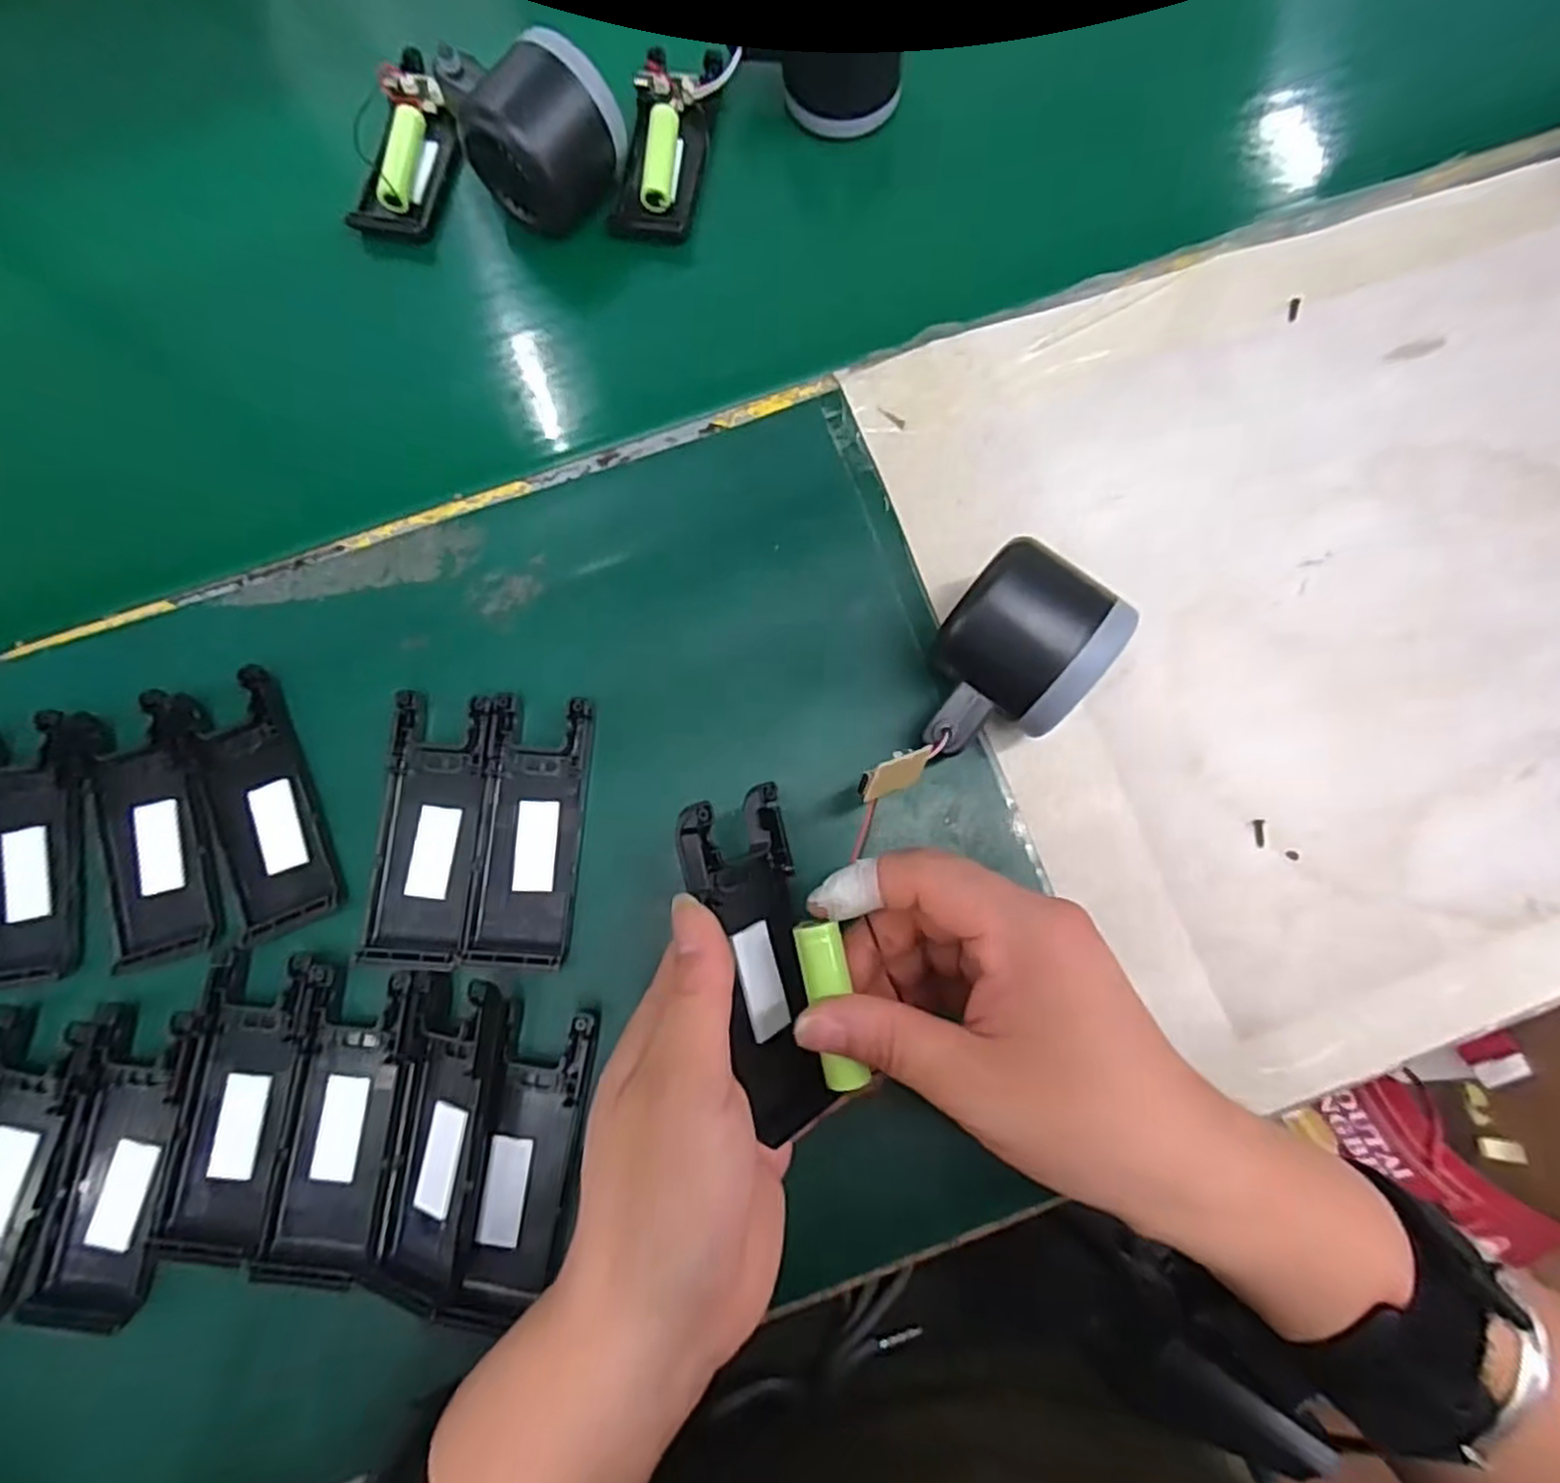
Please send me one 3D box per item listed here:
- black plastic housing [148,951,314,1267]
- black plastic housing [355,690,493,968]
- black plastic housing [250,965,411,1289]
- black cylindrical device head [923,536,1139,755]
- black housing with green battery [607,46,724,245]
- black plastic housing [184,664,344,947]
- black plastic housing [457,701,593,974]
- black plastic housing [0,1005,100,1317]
[{"bbox_3d":[-0.198,0.133,0.278,0.039,0.011,0.104,5,78,2],"label":"black plastic housing"},{"bbox_3d":[-0.137,0.034,0.297,0.038,0.011,0.102,3,78,2],"label":"black plastic housing"},{"bbox_3d":[-0.159,0.136,0.274,0.039,0.009,0.101,4,78,2],"label":"black plastic housing"},{"bbox_3d":[0.085,-0.028,0.284,0.055,0.058,0.073,38,81,9],"label":"black cylindrical device head"},{"bbox_3d":[-0.055,-0.286,0.368,0.041,0.022,0.090,9,78,3],"label":"black housing with green battery"},{"bbox_3d":[-0.206,0.025,0.298,0.040,0.009,0.099,-22,78,-4],"label":"black plastic housing"},{"bbox_3d":[-0.099,0.034,0.297,0.039,0.012,0.101,5,78,2],"label":"black plastic housing"},{"bbox_3d":[-0.279,0.152,0.273,0.039,0.008,0.103,12,78,4],"label":"black plastic housing"}]

